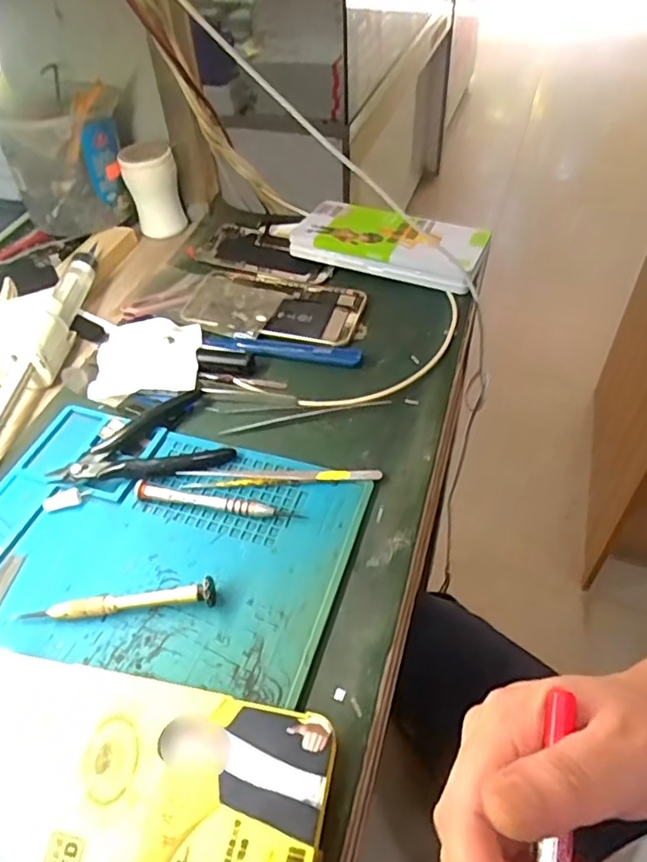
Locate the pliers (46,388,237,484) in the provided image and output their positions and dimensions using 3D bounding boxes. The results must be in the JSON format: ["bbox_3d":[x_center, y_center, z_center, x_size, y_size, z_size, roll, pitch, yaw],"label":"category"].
[{"bbox_3d":[-0.130,0.004,0.423,0.119,0.012,0.078,-12,48,-8],"label":"pliers"}]

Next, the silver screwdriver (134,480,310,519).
[{"bbox_3d":[-0.069,0.046,0.390,0.110,0.011,0.015,8,49,10],"label":"silver screwdriver"}]

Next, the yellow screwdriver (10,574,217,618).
[{"bbox_3d":[-0.119,0.099,0.343,0.113,0.014,0.011,-5,48,-2],"label":"yellow screwdriver"}]

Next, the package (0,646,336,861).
[{"bbox_3d":[-0.096,0.169,0.272,0.192,0.022,0.107,9,49,11],"label":"package"}]

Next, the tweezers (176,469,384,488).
[{"bbox_3d":[-0.029,0.030,0.404,0.135,0.011,0.012,-1,48,2],"label":"tweezers"}]

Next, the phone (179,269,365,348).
[{"bbox_3d":[-0.047,-0.117,0.538,0.162,0.010,0.088,13,50,15],"label":"phone"}]

